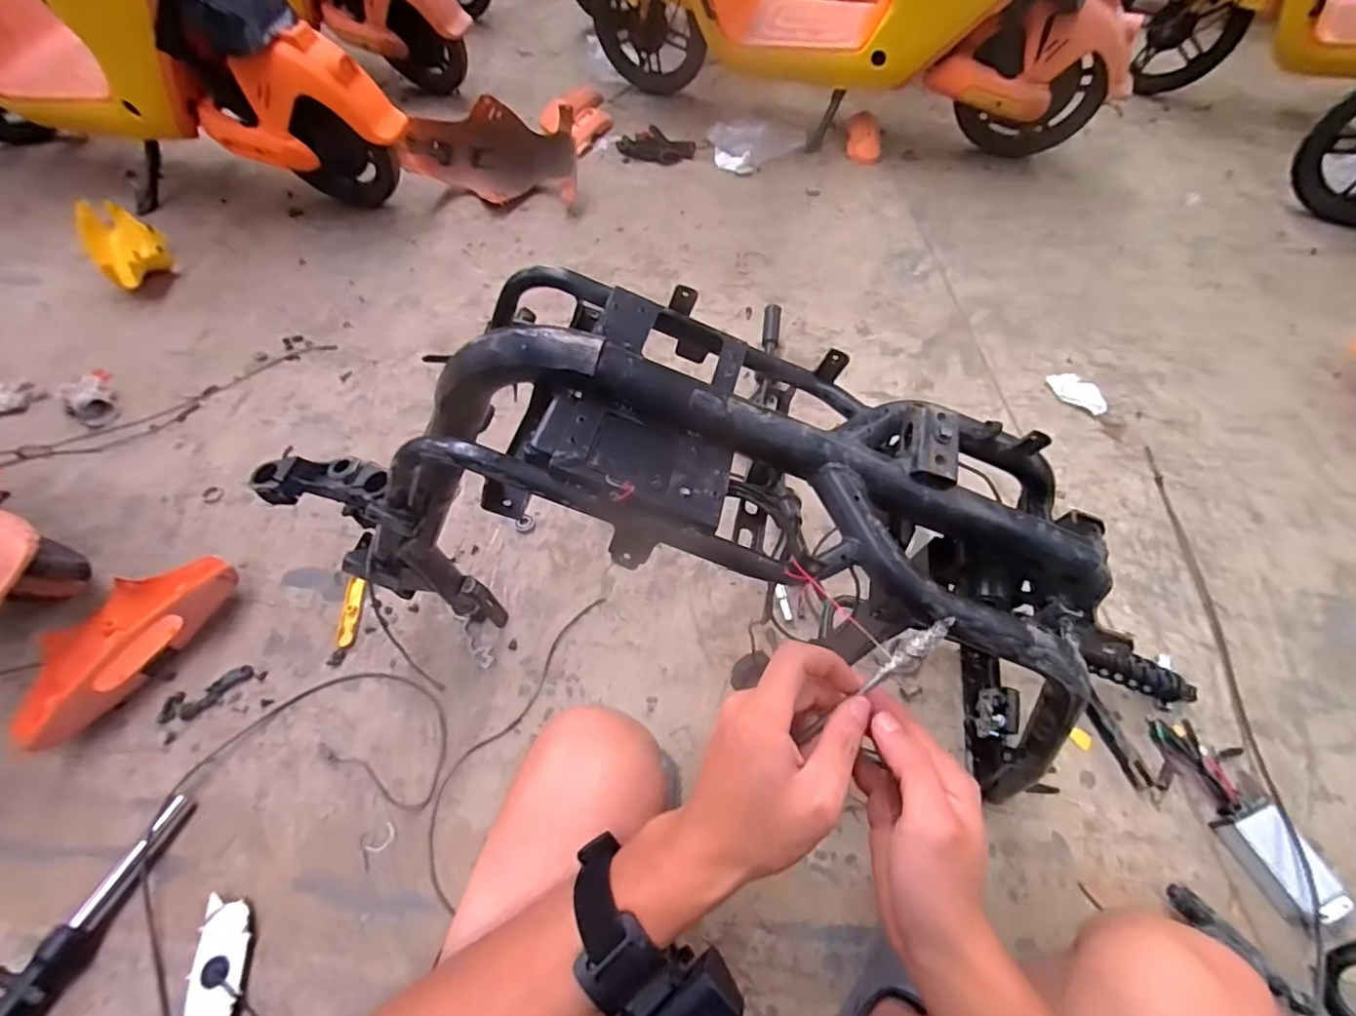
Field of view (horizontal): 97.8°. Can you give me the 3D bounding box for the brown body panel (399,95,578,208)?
[{"bbox_3d":[-0.511,-0.960,1.620,0.478,0.190,0.186,-1,56,3],"label":"brown body panel"}]

